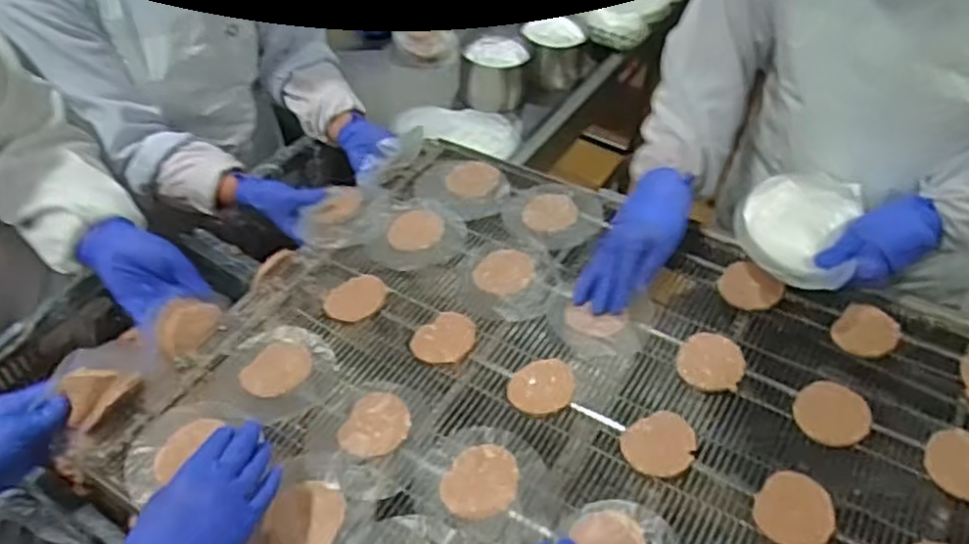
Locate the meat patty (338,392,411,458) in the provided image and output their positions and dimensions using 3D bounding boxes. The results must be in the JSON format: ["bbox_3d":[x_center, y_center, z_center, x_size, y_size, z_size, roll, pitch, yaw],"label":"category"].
[{"bbox_3d":[-0.103,0.147,0.706,0.060,0.007,0.068,19,50,13],"label":"meat patty"}]

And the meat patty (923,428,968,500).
[{"bbox_3d":[0.430,0.173,0.661,0.063,0.007,0.067,-10,43,9],"label":"meat patty"}]

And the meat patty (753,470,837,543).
[{"bbox_3d":[0.270,0.207,0.639,0.063,0.008,0.070,34,55,25],"label":"meat patty"}]

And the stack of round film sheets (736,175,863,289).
[{"bbox_3d":[0.329,-0.052,0.781,0.115,0.028,0.149,21,50,15],"label":"stack of round film sheets"}]

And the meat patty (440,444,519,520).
[{"bbox_3d":[-0.004,0.189,0.668,0.068,0.006,0.071,2,48,-2],"label":"meat patty"}]

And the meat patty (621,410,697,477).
[{"bbox_3d":[0.164,0.160,0.687,0.062,0.014,0.067,2,48,-2],"label":"meat patty"}]

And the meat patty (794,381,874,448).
[{"bbox_3d":[0.334,0.134,0.706,0.066,0.011,0.066,2,48,-2],"label":"meat patty"}]

